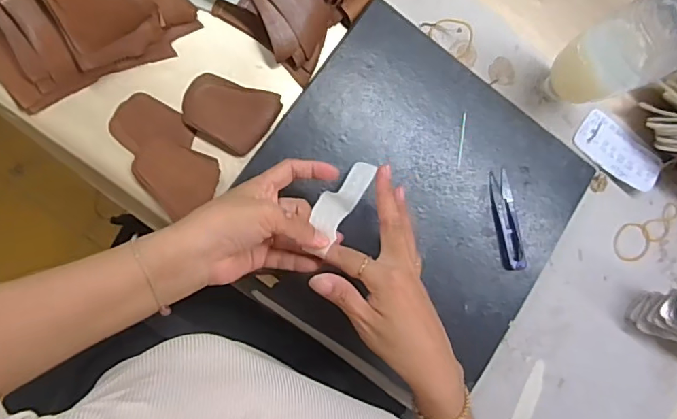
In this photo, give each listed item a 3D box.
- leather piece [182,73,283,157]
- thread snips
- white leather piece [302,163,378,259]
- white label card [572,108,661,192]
[{"bbox_3d":[-0.108,-0.096,0.503,0.085,0.005,0.069,25,78,-6],"label":"leather piece"},{"bbox_3d":[0.174,0.012,0.522,0.026,0.011,0.099,-10,89,-11],"label":"thread snips"},{"bbox_3d":[0.003,-0.009,0.449,0.029,0.128,0.020,45,125,-7],"label":"white leather piece"},{"bbox_3d":[0.316,-0.064,0.577,0.104,0.007,0.053,40,80,1],"label":"white label card"}]

